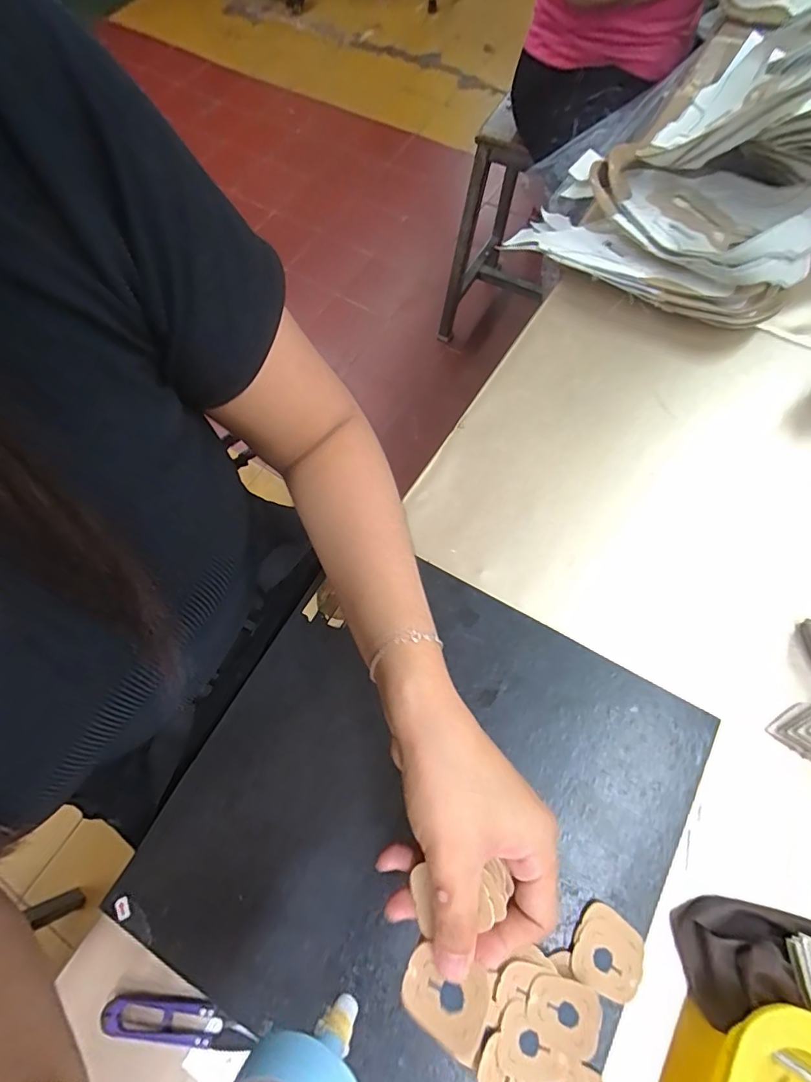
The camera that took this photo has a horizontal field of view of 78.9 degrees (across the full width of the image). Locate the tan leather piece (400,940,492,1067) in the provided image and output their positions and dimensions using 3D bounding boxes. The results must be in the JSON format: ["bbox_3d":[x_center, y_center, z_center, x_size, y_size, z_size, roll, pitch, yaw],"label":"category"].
[{"bbox_3d":[0.017,0.206,0.221,0.039,0.004,0.031,11,69,23],"label":"tan leather piece"}]

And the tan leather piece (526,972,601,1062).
[{"bbox_3d":[0.089,0.267,0.278,0.038,0.004,0.035,14,78,18],"label":"tan leather piece"}]

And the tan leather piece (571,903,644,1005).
[{"bbox_3d":[0.122,0.247,0.295,0.038,0.005,0.041,24,71,12],"label":"tan leather piece"}]

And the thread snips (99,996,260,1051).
[{"bbox_3d":[-0.141,0.300,0.307,0.095,0.010,0.021,8,68,6],"label":"thread snips"}]

